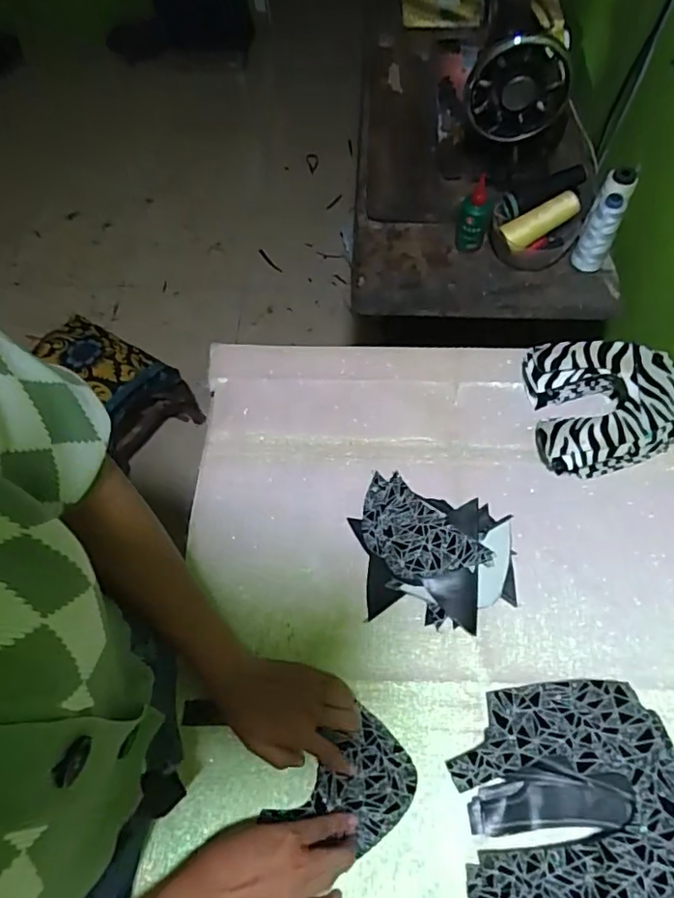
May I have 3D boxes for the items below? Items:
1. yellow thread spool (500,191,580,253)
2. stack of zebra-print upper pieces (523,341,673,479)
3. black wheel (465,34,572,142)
[{"bbox_3d":[0.291,-0.328,0.812,0.116,0.036,0.037,-28,64,6],"label":"yellow thread spool"},{"bbox_3d":[0.333,-0.057,0.691,0.184,0.077,0.166,-3,62,0],"label":"stack of zebra-print upper pieces"},{"bbox_3d":[0.245,-0.488,0.769,0.131,0.123,0.041,10,63,7],"label":"black wheel"}]

